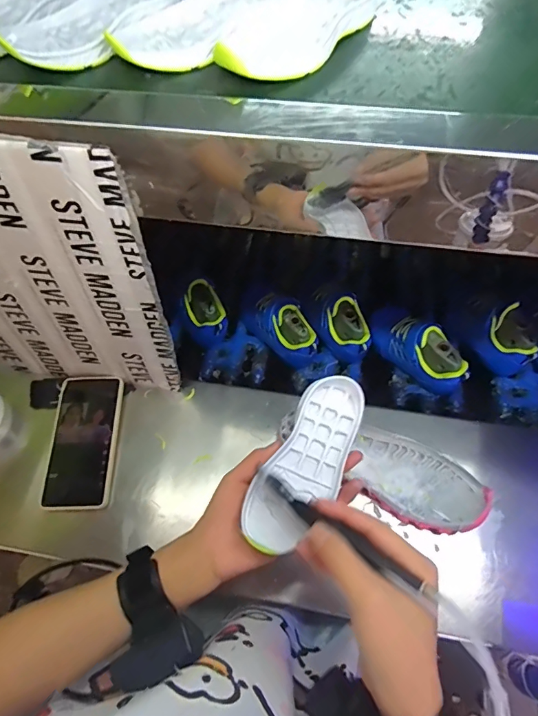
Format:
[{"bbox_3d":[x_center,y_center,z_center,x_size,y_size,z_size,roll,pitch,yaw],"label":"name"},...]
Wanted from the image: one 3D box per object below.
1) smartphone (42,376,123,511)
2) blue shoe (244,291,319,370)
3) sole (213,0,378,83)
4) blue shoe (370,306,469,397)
[{"bbox_3d":[-0.231,0.102,0.532,0.074,0.012,0.165,0,61,-1],"label":"smartphone"},{"bbox_3d":[0.017,-0.049,0.611,0.063,0.069,0.137,-38,68,-19],"label":"blue shoe"},{"bbox_3d":[0.029,-0.288,0.356,0.080,0.021,0.191,32,68,16],"label":"sole"},{"bbox_3d":[0.200,-0.017,0.586,0.059,0.074,0.151,-28,65,-15],"label":"blue shoe"}]

